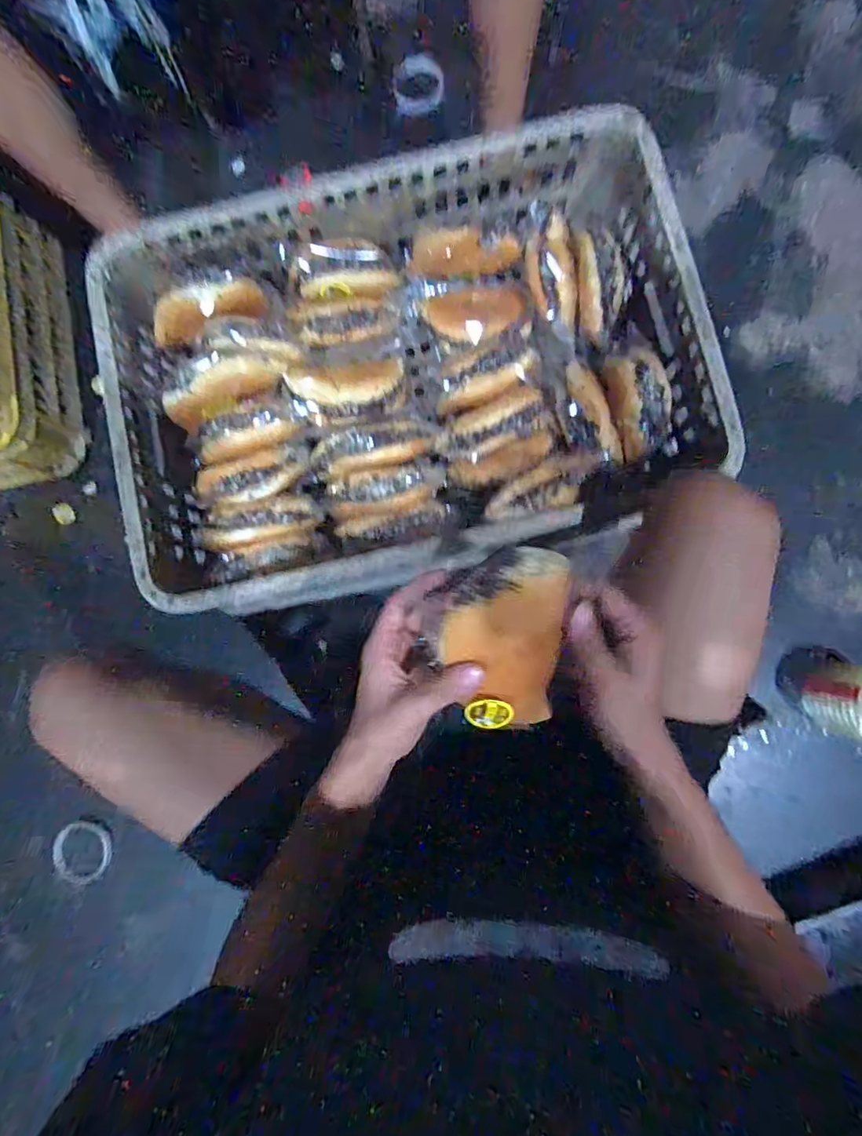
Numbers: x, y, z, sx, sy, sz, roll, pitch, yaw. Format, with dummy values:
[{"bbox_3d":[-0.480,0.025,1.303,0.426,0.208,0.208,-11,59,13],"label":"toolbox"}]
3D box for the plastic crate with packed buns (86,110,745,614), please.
[{"bbox_3d":[-0.029,-0.211,0.569,0.605,0.131,0.410,-13,84,2],"label":"plastic crate with packed buns"}]

